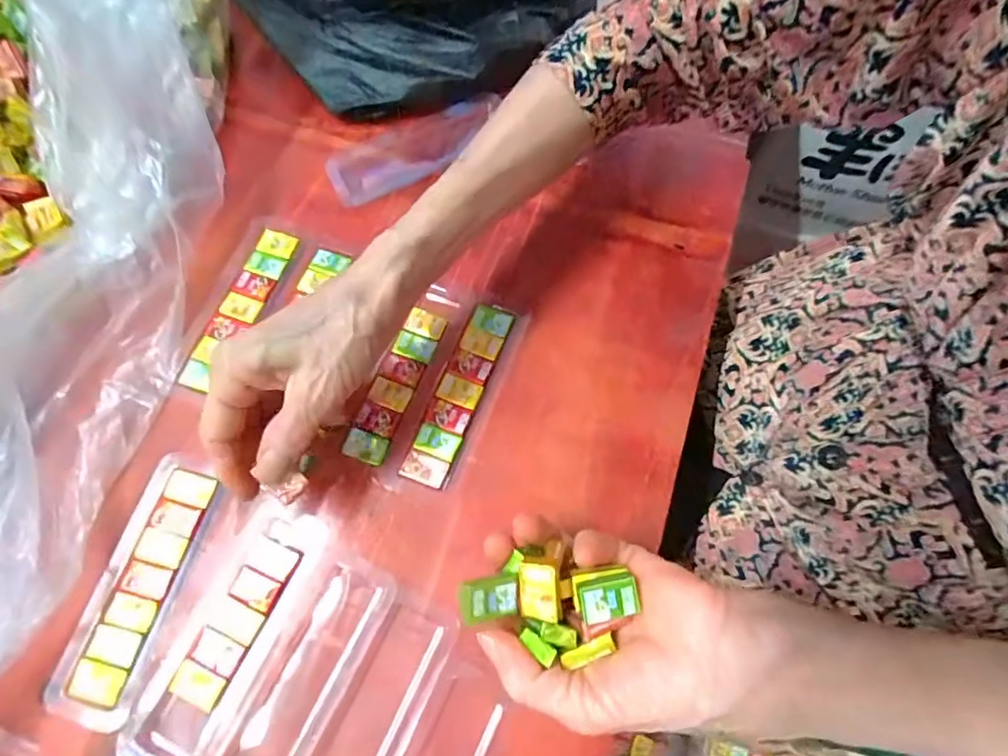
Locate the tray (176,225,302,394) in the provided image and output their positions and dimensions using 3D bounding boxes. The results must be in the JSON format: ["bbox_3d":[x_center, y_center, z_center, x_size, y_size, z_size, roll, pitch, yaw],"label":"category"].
[{"bbox_3d":[-0.173,-0.049,0.358,0.034,0.005,0.123,18,72,8],"label":"tray"}]

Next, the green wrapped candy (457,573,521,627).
[{"bbox_3d":[-0.007,0.095,0.237,0.027,0.008,0.018,-2,84,-26],"label":"green wrapped candy"}]

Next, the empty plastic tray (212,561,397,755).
[{"bbox_3d":[-0.107,0.163,0.282,0.044,0.008,0.134,26,73,11],"label":"empty plastic tray"}]

